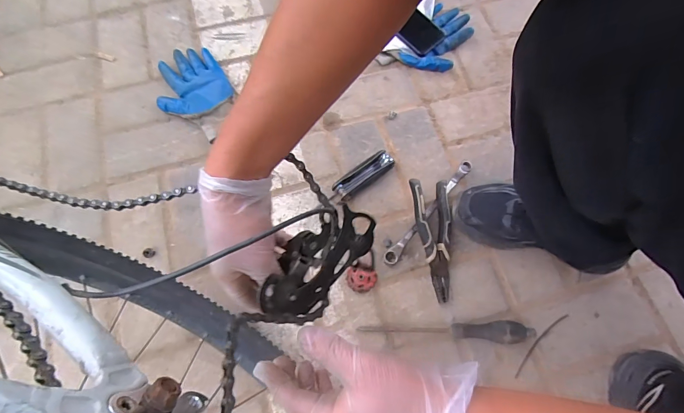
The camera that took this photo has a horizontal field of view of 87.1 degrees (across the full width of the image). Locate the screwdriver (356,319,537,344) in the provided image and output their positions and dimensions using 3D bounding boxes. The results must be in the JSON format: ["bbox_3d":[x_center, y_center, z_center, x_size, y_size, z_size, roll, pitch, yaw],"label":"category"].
[{"bbox_3d":[0.155,0.179,0.535,0.256,0.029,0.031,5,72,1],"label":"screwdriver"}]

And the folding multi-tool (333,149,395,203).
[{"bbox_3d":[0.039,-0.052,0.614,0.114,0.019,0.036,-35,75,-11],"label":"folding multi-tool"}]

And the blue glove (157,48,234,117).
[{"bbox_3d":[-0.284,-0.229,0.672,0.128,0.025,0.145,-29,74,-9],"label":"blue glove"}]

